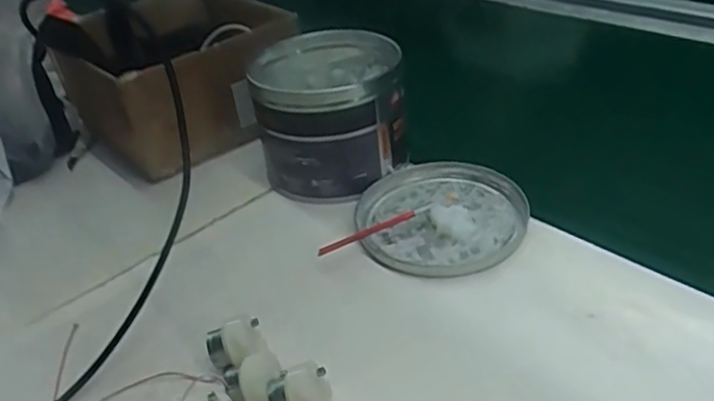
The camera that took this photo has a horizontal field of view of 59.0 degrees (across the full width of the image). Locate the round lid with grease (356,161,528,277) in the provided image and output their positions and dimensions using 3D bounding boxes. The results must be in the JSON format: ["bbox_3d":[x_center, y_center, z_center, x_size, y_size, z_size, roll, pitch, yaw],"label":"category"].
[{"bbox_3d":[0.067,0.011,0.492,0.128,0.016,0.126,-5,34,3],"label":"round lid with grease"}]

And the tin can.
[{"bbox_3d":[-0.023,-0.073,0.554,0.119,0.112,0.130,-5,34,3],"label":"tin can"}]

